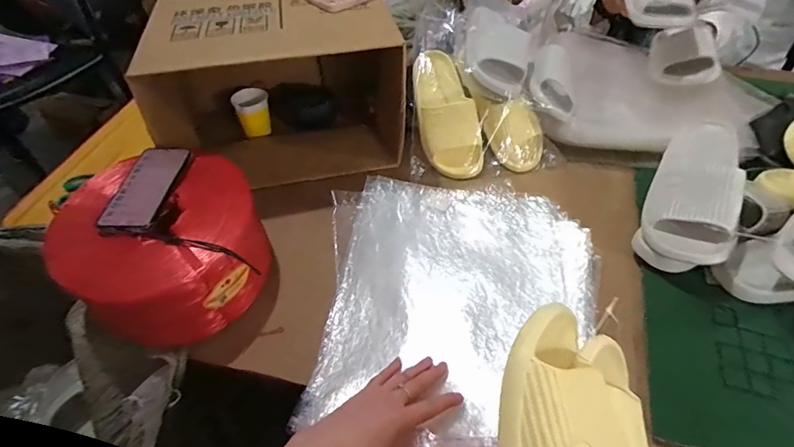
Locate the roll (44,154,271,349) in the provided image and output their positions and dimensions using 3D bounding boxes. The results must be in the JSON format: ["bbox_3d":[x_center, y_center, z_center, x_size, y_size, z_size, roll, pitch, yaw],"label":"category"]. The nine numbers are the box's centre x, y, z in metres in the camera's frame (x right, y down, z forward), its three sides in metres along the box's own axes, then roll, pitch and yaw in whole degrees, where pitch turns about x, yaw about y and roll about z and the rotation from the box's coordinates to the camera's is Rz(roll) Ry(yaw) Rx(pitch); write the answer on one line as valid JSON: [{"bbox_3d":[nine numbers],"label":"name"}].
[{"bbox_3d":[-0.324,0.028,0.621,0.249,0.132,0.262,-2,48,2],"label":"roll"}]

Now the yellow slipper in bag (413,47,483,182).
[{"bbox_3d":[0.087,-0.218,0.810,0.099,0.063,0.264,-12,72,-6],"label":"yellow slipper in bag"}]

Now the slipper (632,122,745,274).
[{"bbox_3d":[0.443,-0.052,0.643,0.105,0.085,0.255,19,66,20],"label":"slipper"}]

